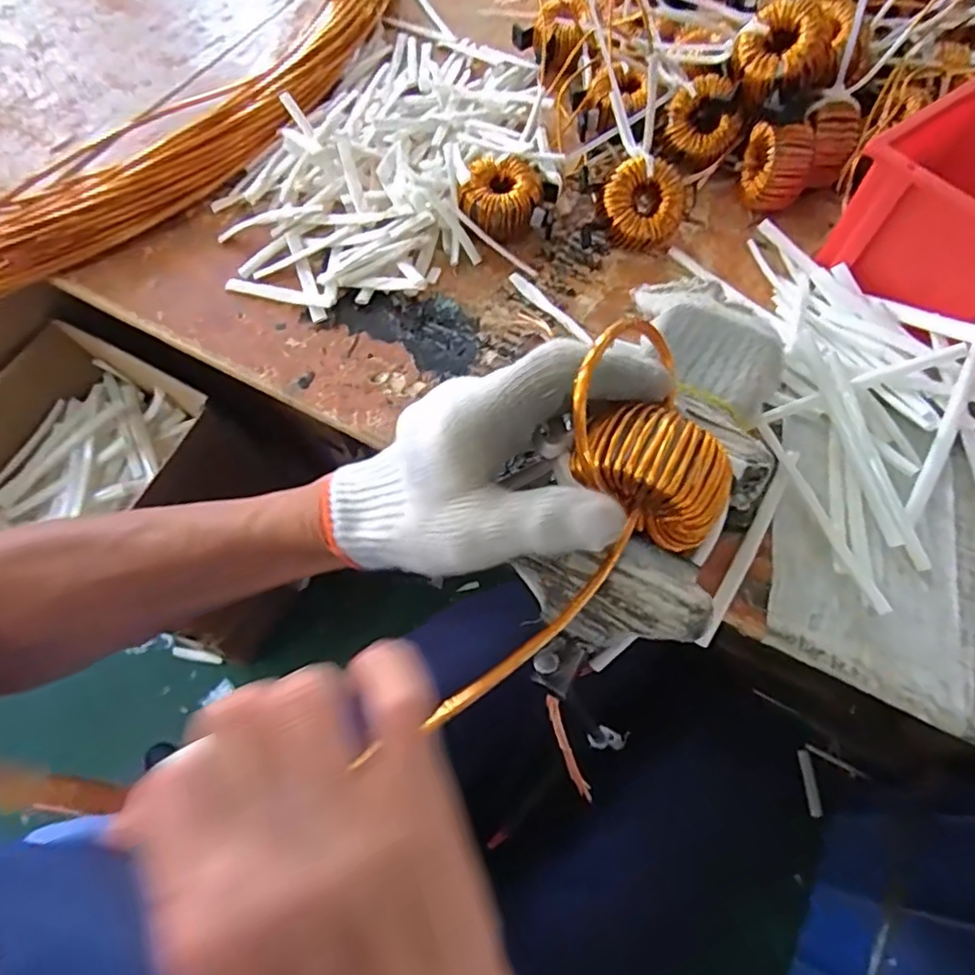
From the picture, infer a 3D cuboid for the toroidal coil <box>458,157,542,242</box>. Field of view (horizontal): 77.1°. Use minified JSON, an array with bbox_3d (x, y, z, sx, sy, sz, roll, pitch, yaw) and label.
[{"bbox_3d":[0.013,-0.252,0.541,0.063,0.044,0.063,0,63,0],"label":"toroidal coil"}]

